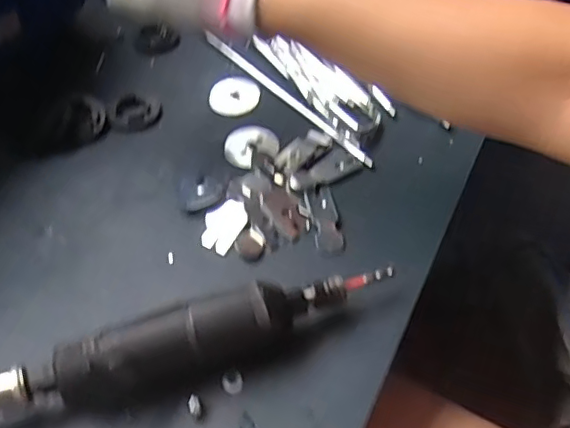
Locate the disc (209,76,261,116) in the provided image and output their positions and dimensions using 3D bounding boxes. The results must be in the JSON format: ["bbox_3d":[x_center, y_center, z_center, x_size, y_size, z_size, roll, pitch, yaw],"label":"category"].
[{"bbox_3d":[-0.047,-0.112,0.528,0.045,0.009,0.049,0,48,0],"label":"disc"}]

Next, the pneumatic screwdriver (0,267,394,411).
[{"bbox_3d":[-0.059,0.077,0.340,0.277,0.044,0.039,-17,51,-15],"label":"pneumatic screwdriver"}]

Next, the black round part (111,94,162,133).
[{"bbox_3d":[-0.135,-0.091,0.510,0.037,0.013,0.043,10,49,8],"label":"black round part"}]

